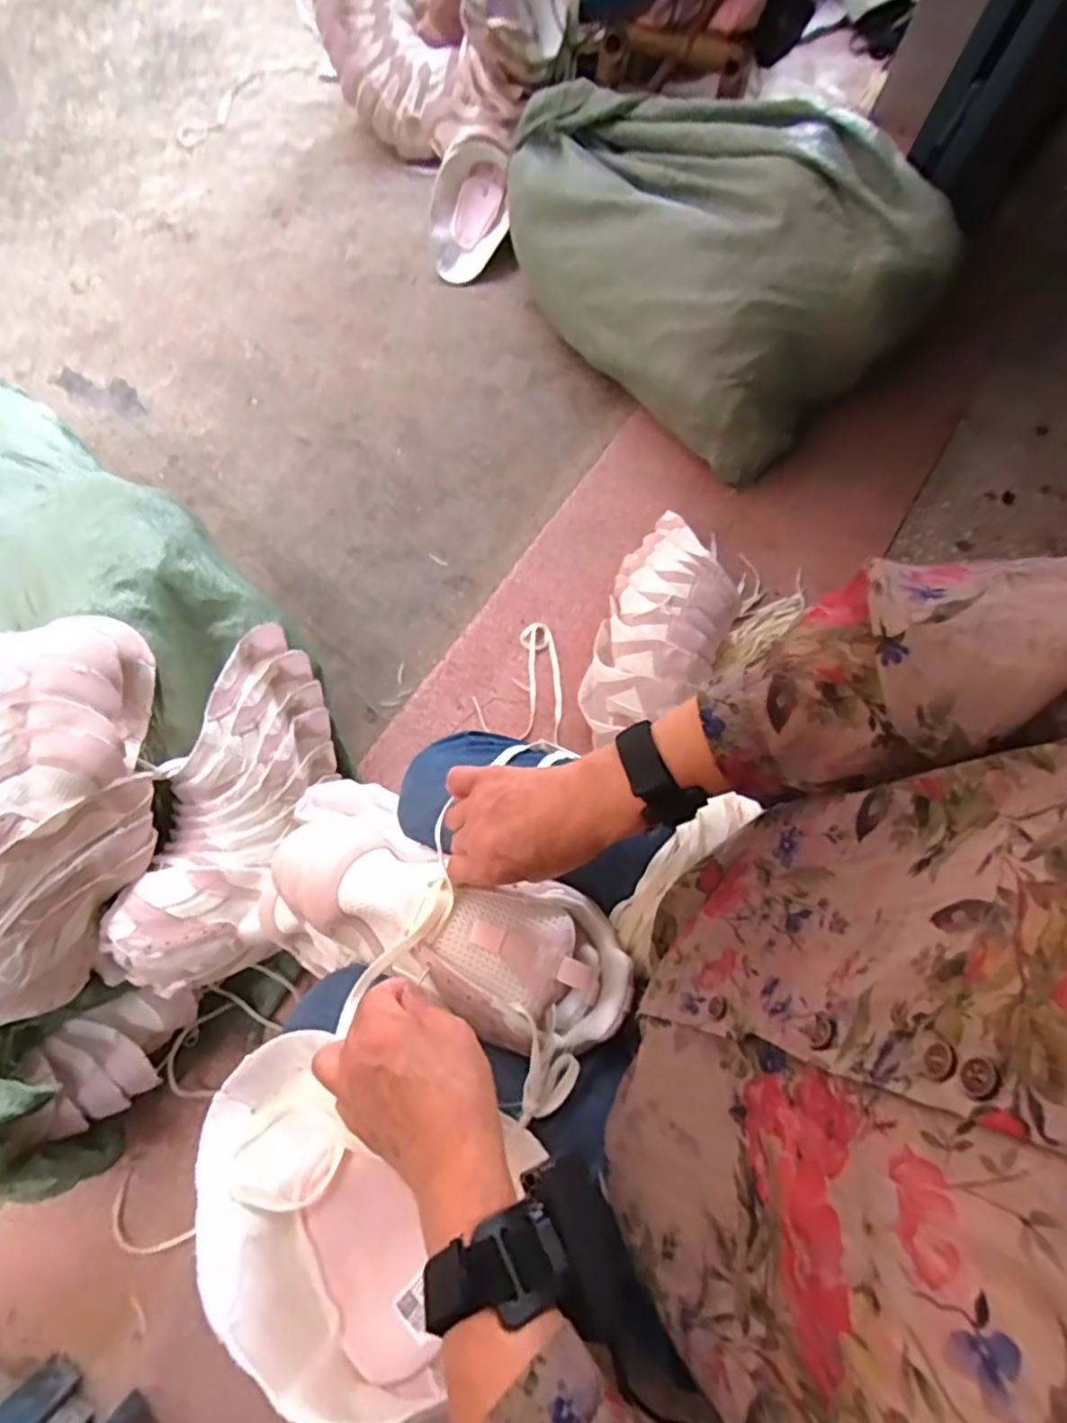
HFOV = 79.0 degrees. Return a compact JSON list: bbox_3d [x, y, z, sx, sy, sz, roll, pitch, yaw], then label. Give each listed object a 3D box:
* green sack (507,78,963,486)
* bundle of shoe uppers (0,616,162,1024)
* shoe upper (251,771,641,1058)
[{"bbox_3d":[0.263,-0.769,1.055,0.396,0.298,0.672,-38,77,-15],"label":"green sack"},{"bbox_3d":[-0.473,0.084,0.616,0.171,0.153,0.383,4,70,-3],"label":"bundle of shoe uppers"},{"bbox_3d":[-0.074,0.139,0.452,0.288,0.068,0.109,21,71,14],"label":"shoe upper"}]

